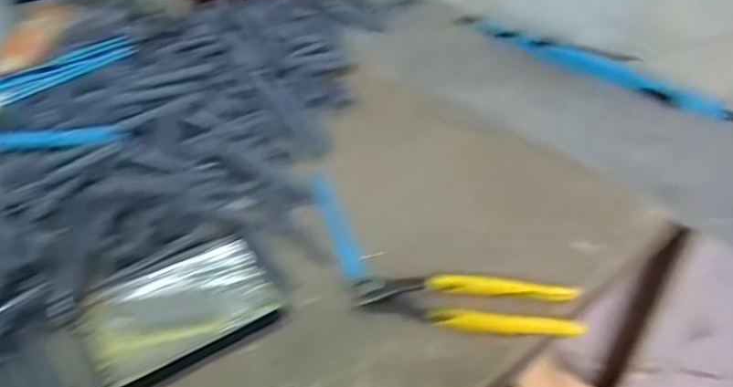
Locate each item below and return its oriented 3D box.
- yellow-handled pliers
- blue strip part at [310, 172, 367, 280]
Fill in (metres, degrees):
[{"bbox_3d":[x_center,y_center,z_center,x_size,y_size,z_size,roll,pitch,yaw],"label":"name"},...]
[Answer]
[{"bbox_3d":[0.075,0.084,0.467,0.164,0.022,0.049,5,39,2],"label":"yellow-handled pliers"},{"bbox_3d":[-0.026,0.023,0.539,0.021,0.004,0.135,-10,41,-15],"label":"blue strip part"}]

